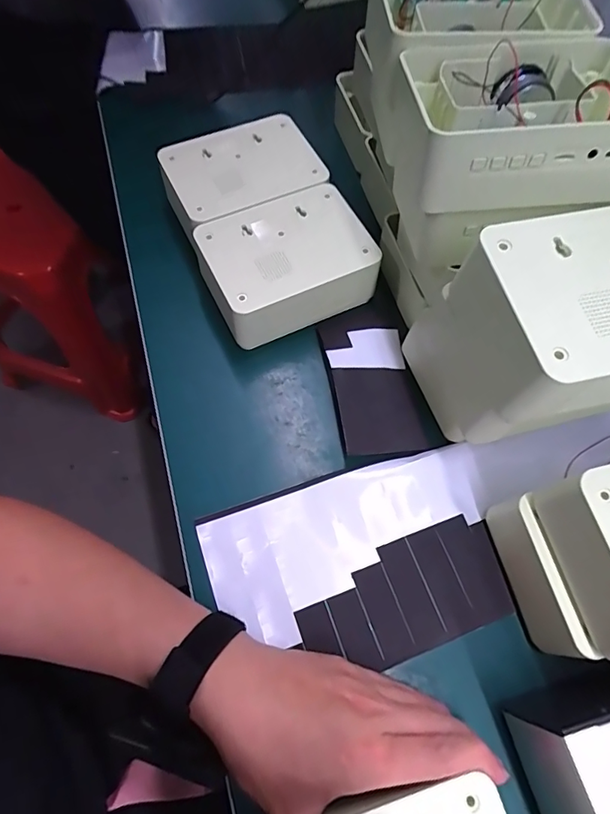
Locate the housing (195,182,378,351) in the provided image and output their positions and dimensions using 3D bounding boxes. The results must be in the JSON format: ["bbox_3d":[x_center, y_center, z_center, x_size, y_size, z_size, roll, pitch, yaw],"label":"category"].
[{"bbox_3d":[-0.017,-0.130,0.420,0.145,0.055,0.105,-23,68,-10],"label":"housing"}]

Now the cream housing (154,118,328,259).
[{"bbox_3d":[-0.063,-0.219,0.457,0.150,0.053,0.113,-24,69,-11],"label":"cream housing"}]

